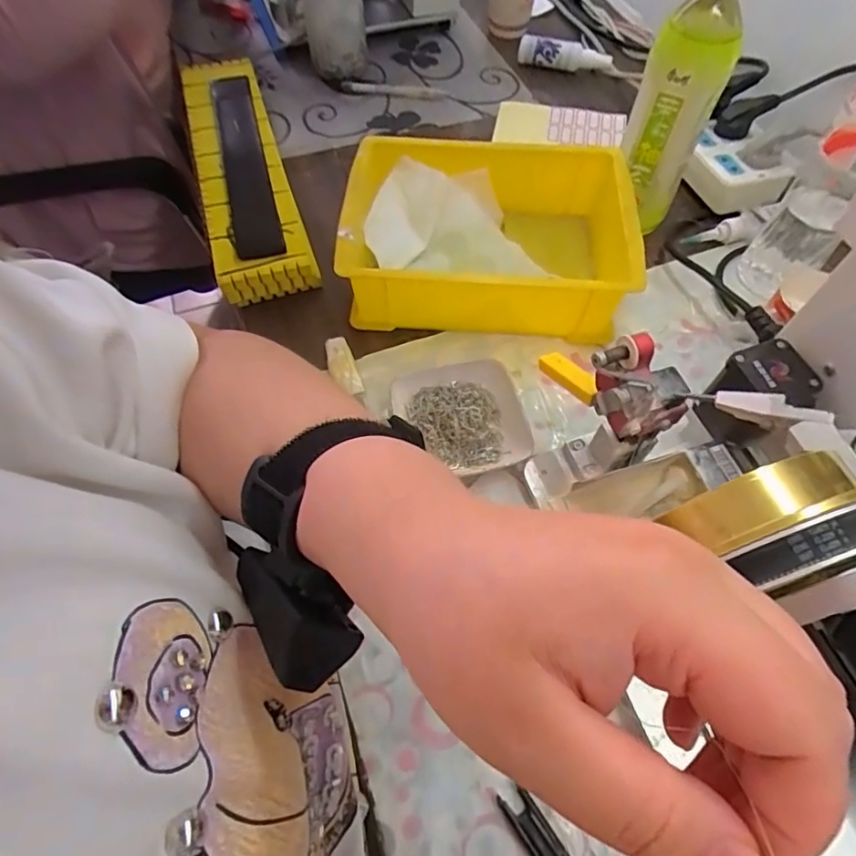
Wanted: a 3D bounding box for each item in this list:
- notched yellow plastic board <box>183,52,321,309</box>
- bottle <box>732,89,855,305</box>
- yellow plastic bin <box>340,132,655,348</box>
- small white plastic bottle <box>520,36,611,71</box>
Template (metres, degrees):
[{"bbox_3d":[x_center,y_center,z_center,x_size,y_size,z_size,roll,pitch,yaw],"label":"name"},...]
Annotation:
[{"bbox_3d":[-0.194,-0.272,0.550,0.087,0.055,0.347,-17,62,-10],"label":"notched yellow plastic board"},{"bbox_3d":[0.316,-0.190,0.420,0.058,0.207,0.065,40,68,20],"label":"bottle"},{"bbox_3d":[0.051,-0.168,0.497,0.239,0.093,0.180,2,60,1],"label":"yellow plastic bin"},{"bbox_3d":[0.169,-0.464,0.671,0.116,0.030,0.027,16,62,9],"label":"small white plastic bottle"}]

